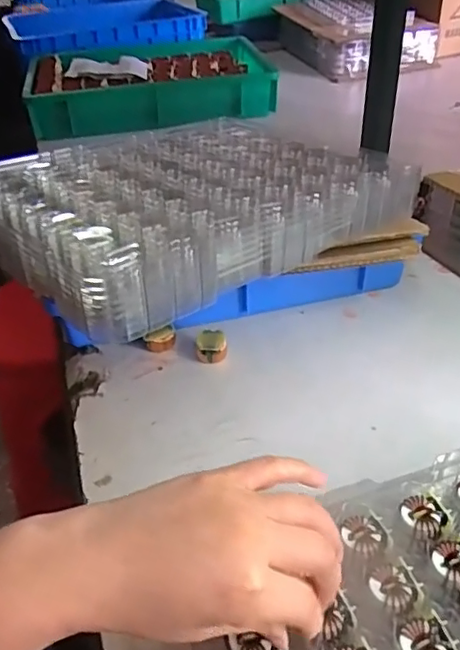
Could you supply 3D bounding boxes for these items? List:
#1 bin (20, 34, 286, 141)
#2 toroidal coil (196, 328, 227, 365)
[{"bbox_3d":[-0.156,-0.471,1.105,0.429,0.076,0.324,-11,39,-9],"label":"bin"},{"bbox_3d":[-0.016,0.020,0.531,0.027,0.020,0.024,1,39,6],"label":"toroidal coil"}]

